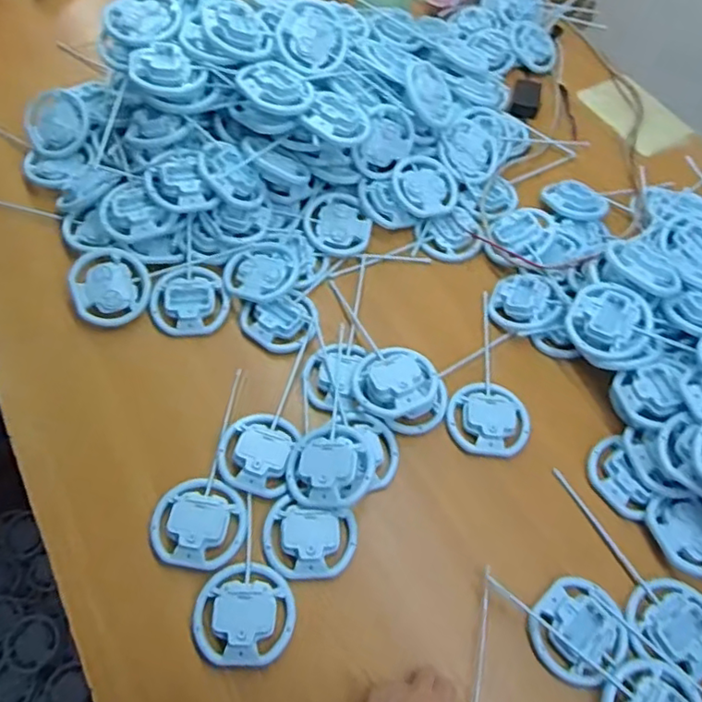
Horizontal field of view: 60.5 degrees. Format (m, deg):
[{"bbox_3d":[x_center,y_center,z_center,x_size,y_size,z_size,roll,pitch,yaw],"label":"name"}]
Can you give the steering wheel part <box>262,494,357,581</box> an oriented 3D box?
[{"bbox_3d":[-0.047,0.211,0.672,0.102,0.028,0.082,11,60,3],"label":"steering wheel part"}]

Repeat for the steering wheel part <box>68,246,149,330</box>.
[{"bbox_3d":[-0.325,-0.085,0.811,0.100,0.014,0.104,3,80,-17],"label":"steering wheel part"}]

